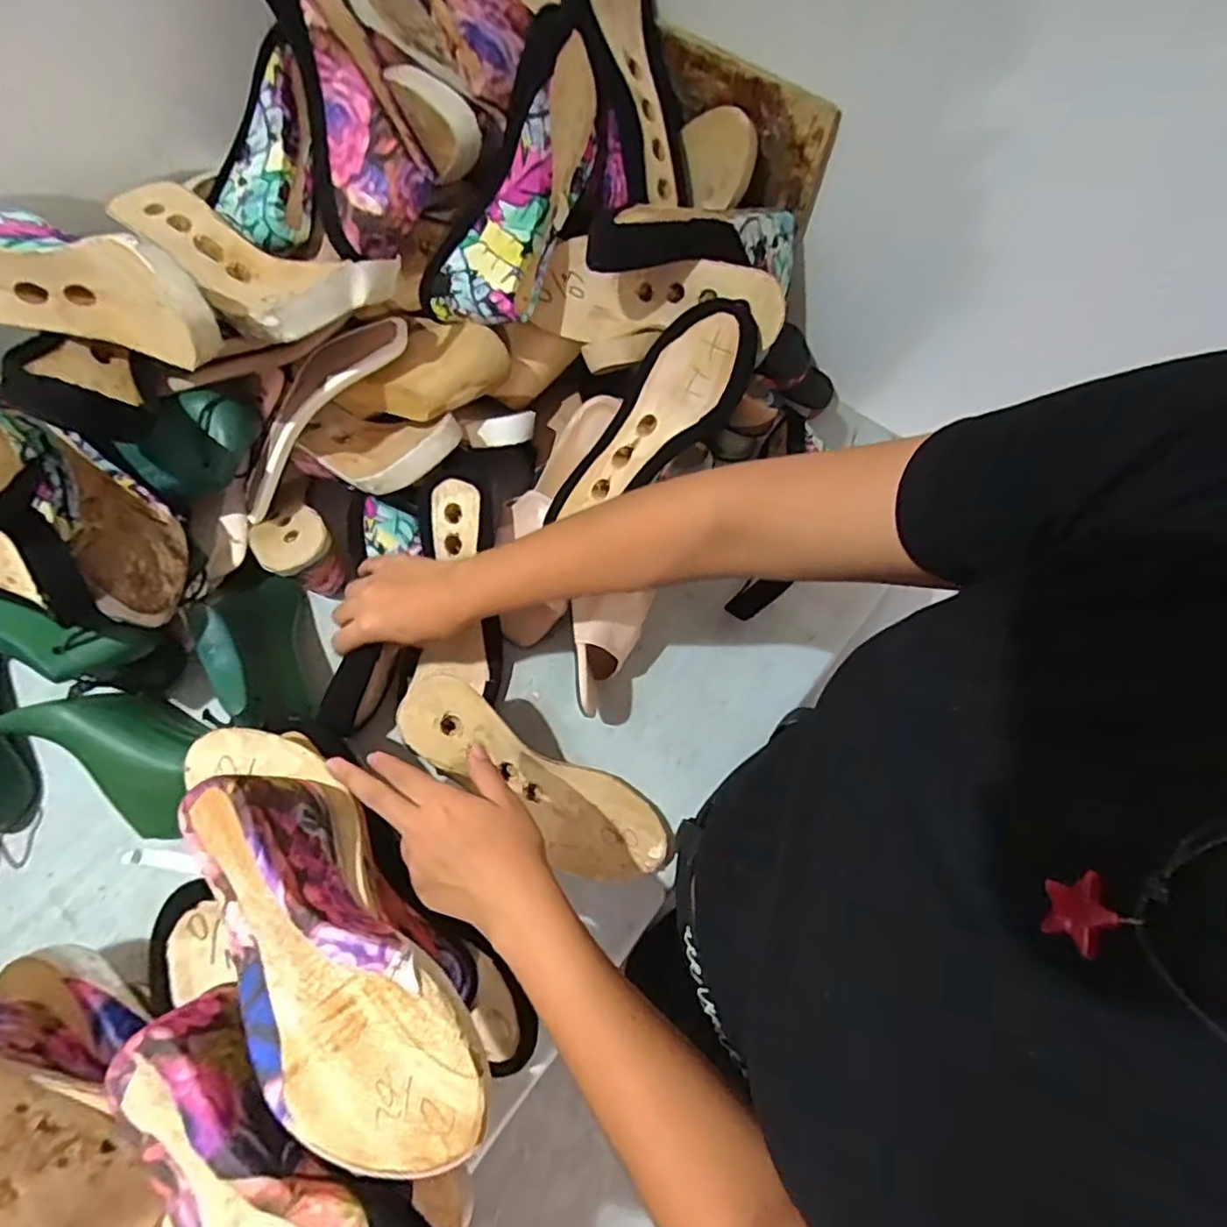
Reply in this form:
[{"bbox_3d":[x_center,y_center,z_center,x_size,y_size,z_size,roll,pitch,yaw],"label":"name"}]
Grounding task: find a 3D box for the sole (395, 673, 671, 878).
[{"bbox_3d":[-0.061,0.131,0.505,0.232,0.050,0.077,39,70,-19],"label":"sole"}]

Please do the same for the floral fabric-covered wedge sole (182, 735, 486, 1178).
[{"bbox_3d":[-0.165,0.154,0.345,0.082,0.098,0.276,-38,51,-15],"label":"floral fabric-covered wedge sole"}]

